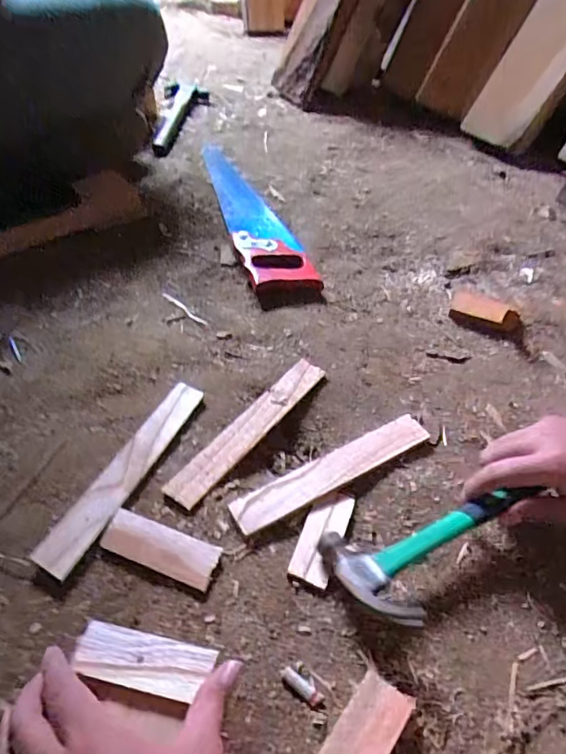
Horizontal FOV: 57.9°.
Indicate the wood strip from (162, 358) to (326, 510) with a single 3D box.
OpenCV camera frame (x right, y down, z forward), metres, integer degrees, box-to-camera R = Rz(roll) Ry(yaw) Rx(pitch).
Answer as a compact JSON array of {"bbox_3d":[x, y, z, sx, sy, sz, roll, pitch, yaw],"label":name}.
[{"bbox_3d":[-0.032,0.051,0.529,0.033,0.009,0.217,33,56,22],"label":"wood strip"}]

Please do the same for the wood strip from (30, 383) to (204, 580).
[{"bbox_3d":[-0.148,0.087,0.488,0.037,0.016,0.214,25,53,17],"label":"wood strip"}]

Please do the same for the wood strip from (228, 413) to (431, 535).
[{"bbox_3d":[0.051,0.090,0.502,0.216,0.011,0.037,-23,55,-21],"label":"wood strip"}]

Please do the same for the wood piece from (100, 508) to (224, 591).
[{"bbox_3d":[-0.106,0.147,0.442,0.101,0.007,0.037,17,52,11],"label":"wood piece"}]

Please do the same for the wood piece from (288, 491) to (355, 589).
[{"bbox_3d":[0.036,0.139,0.457,0.035,0.010,0.091,20,52,13],"label":"wood piece"}]

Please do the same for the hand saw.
[{"bbox_3d":[-0.059,-0.276,0.824,0.094,0.029,0.474,-14,52,-14],"label":"hand saw"}]

